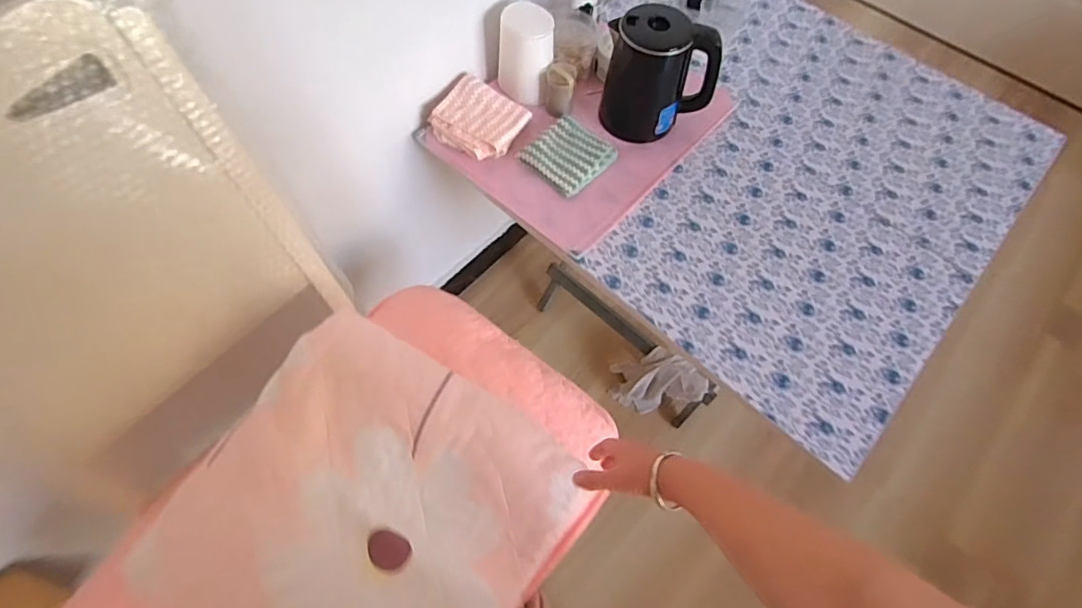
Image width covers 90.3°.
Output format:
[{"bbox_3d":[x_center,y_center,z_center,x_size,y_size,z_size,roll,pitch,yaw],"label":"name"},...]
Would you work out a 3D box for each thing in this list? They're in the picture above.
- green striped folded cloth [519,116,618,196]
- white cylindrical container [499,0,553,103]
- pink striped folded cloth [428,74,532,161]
[{"bbox_3d":[0.046,-0.240,0.871,0.115,0.026,0.125,38,65,17],"label":"green striped folded cloth"},{"bbox_3d":[-0.025,-0.426,0.906,0.094,0.130,0.105,3,61,-2],"label":"white cylindrical container"},{"bbox_3d":[-0.097,-0.302,0.880,0.145,0.037,0.131,29,63,12],"label":"pink striped folded cloth"}]

